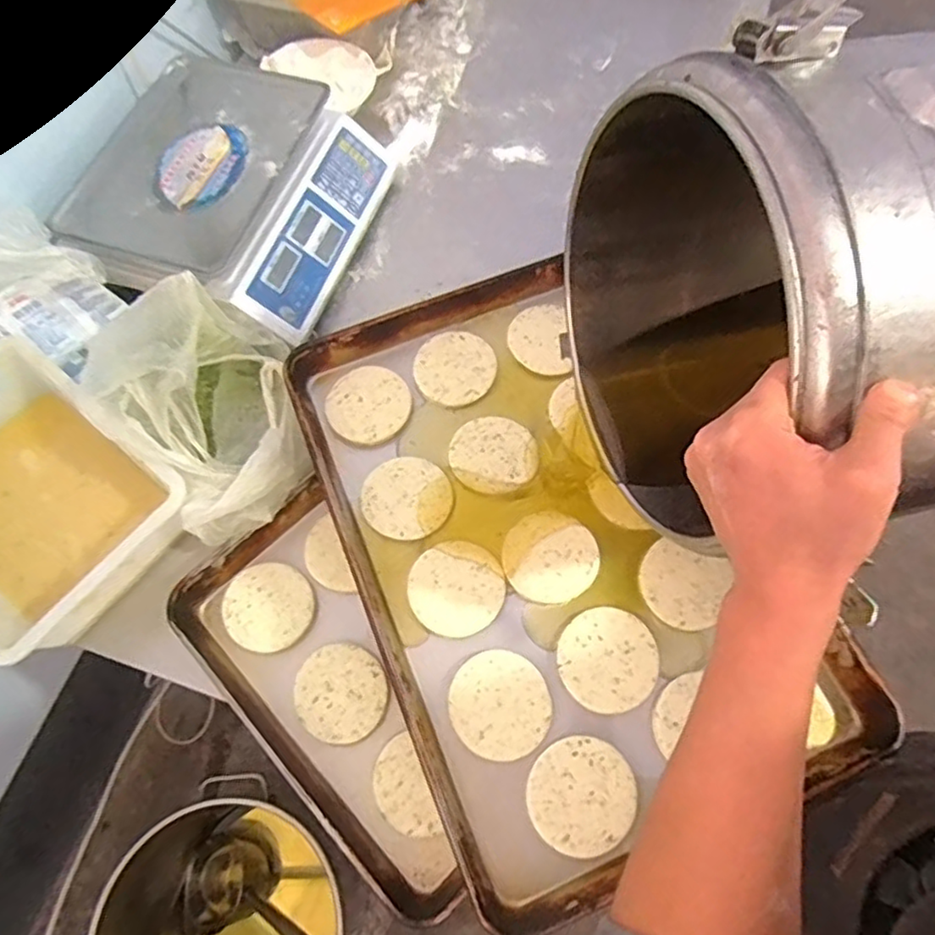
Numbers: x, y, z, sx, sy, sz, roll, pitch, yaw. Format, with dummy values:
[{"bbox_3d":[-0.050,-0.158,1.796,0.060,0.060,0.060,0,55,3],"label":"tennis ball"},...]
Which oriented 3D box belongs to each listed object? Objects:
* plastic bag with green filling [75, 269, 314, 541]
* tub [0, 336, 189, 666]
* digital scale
[{"bbox_3d":[-0.272,-0.067,0.711,0.198,0.132,0.246,-37,71,-14],"label":"plastic bag with green filling"},{"bbox_3d":[-0.484,0.025,0.712,0.347,0.120,0.238,37,72,15],"label":"tub"},{"bbox_3d":[-0.311,-0.352,0.853,0.336,0.123,0.351,19,69,9],"label":"digital scale"}]

